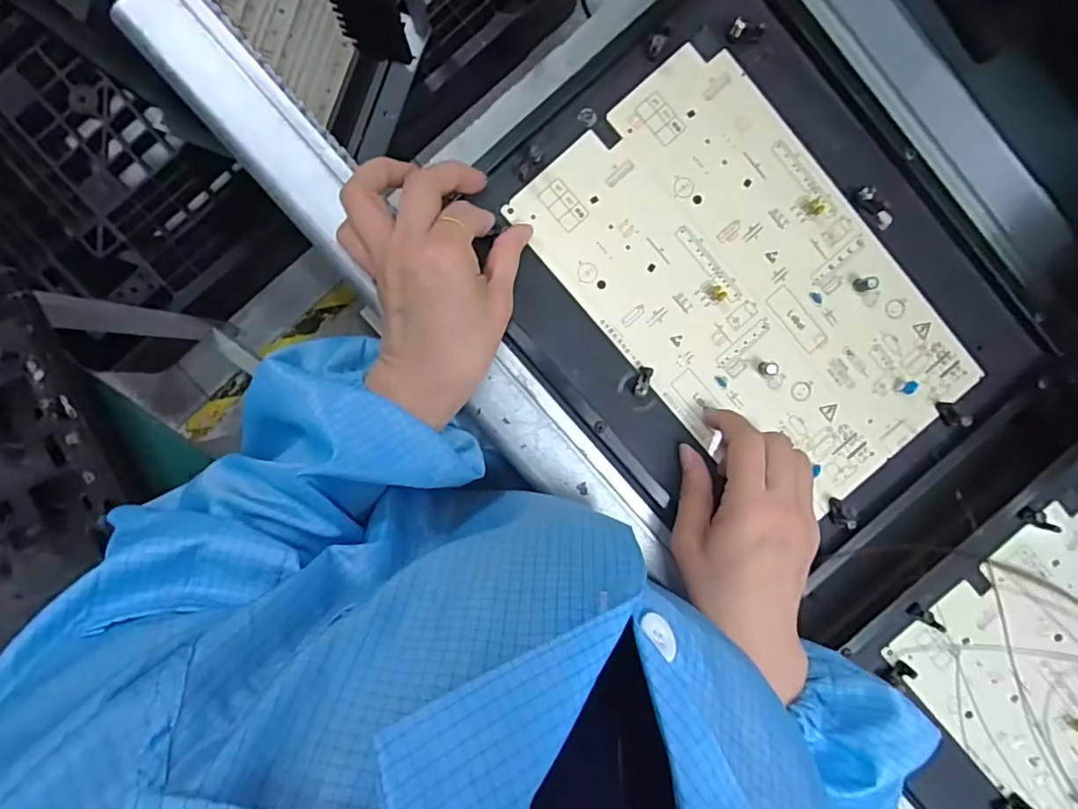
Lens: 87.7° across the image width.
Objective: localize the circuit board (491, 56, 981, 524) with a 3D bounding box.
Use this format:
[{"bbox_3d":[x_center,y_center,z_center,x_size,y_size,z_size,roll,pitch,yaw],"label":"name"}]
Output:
[{"bbox_3d":[0.136,-0.072,0.363,0.170,0.008,0.284,-41,93,2],"label":"circuit board"}]

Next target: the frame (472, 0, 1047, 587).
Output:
[{"bbox_3d":[0.134,-0.070,0.360,0.260,0.015,0.333,-43,93,2],"label":"frame"}]

